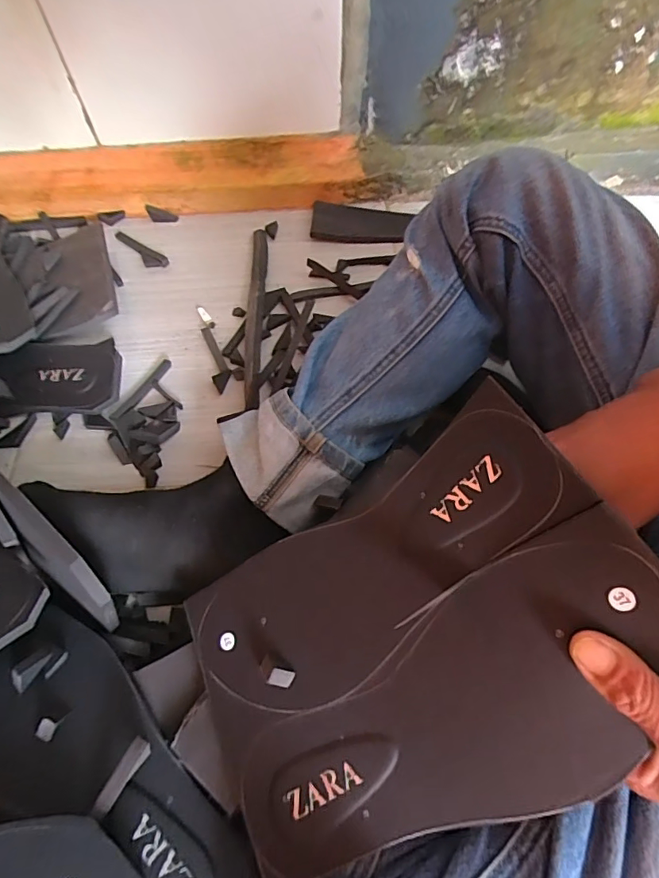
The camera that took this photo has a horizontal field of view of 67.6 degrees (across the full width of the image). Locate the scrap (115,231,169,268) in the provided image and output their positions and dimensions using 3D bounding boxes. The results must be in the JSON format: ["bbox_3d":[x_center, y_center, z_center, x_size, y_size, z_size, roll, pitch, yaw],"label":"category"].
[{"bbox_3d":[-0.234,-0.231,0.600,0.089,0.010,0.023,34,67,18],"label":"scrap"}]

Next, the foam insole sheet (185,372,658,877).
[{"bbox_3d":[0.038,0.109,0.267,0.249,0.018,0.177,-39,60,14],"label":"foam insole sheet"}]

